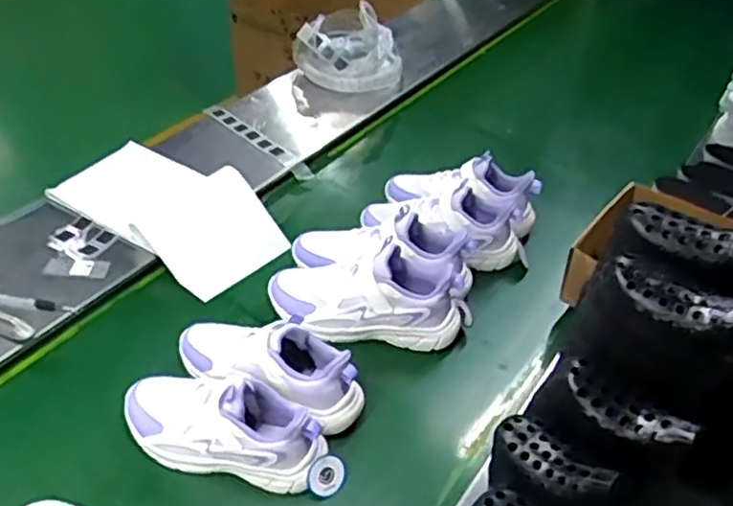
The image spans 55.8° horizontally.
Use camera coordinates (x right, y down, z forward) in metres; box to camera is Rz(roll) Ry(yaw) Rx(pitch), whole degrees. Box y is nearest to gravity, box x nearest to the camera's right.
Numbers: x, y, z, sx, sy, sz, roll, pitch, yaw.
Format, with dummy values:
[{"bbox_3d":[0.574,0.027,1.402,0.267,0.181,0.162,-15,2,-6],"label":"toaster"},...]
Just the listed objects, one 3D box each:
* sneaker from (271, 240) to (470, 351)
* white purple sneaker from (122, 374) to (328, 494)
[{"bbox_3d":[0.004,0.051,0.974,0.286,0.126,0.110,5,40,2],"label":"sneaker"},{"bbox_3d":[-0.170,0.188,0.800,0.246,0.106,0.101,16,42,14],"label":"white purple sneaker"}]

